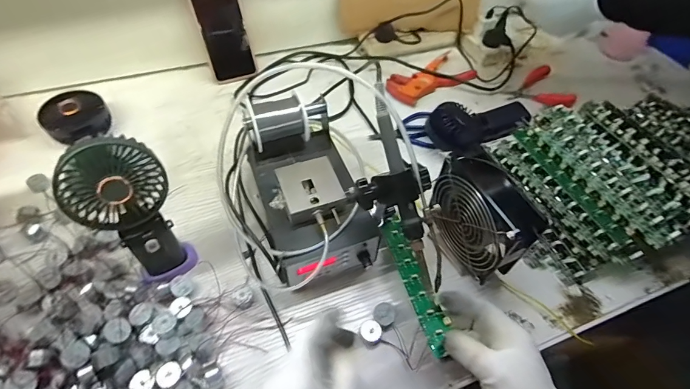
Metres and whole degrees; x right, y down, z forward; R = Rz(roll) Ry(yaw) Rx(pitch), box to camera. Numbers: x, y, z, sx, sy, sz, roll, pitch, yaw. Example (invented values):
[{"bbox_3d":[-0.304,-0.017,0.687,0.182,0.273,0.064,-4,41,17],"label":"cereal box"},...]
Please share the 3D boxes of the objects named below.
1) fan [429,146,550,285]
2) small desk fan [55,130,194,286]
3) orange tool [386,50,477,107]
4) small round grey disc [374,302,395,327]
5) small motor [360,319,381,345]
[{"bbox_3d":[0.150,0.027,0.424,0.046,0.120,0.121,-20,57,-17],"label":"fan"},{"bbox_3d":[-0.212,0.020,0.380,0.071,0.163,0.086,31,58,19],"label":"small desk fan"},{"bbox_3d":[0.156,-0.213,0.675,0.175,0.017,0.092,-30,61,-23],"label":"orange tool"},{"bbox_3d":[0.044,0.133,0.416,0.023,0.009,0.026,10,54,4],"label":"small round grey disc"},{"bbox_3d":[0.029,0.151,0.409,0.023,0.011,0.024,-6,54,-8],"label":"small motor"}]

